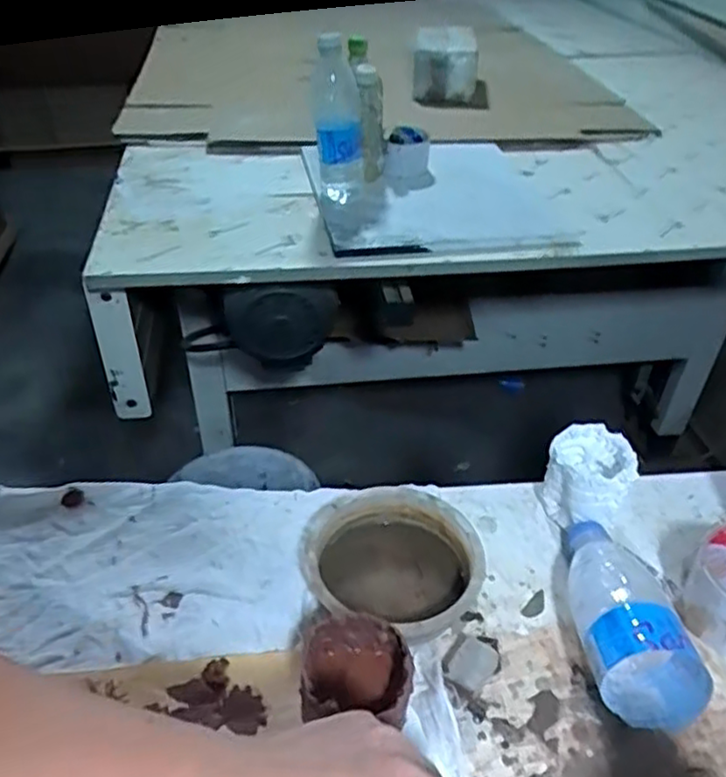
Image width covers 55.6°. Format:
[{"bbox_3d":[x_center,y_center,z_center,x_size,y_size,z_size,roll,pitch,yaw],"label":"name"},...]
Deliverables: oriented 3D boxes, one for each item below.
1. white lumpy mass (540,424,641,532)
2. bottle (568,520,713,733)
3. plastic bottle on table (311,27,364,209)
[{"bbox_3d":[0.182,0.074,0.563,0.063,0.064,0.065,1,39,-1],"label":"white lumpy mass"},{"bbox_3d":[0.175,0.147,0.470,0.067,0.073,0.149,1,39,-1],"label":"bottle"},{"bbox_3d":[-0.033,-0.334,0.898,0.073,0.202,0.060,1,39,-2],"label":"plastic bottle on table"}]

